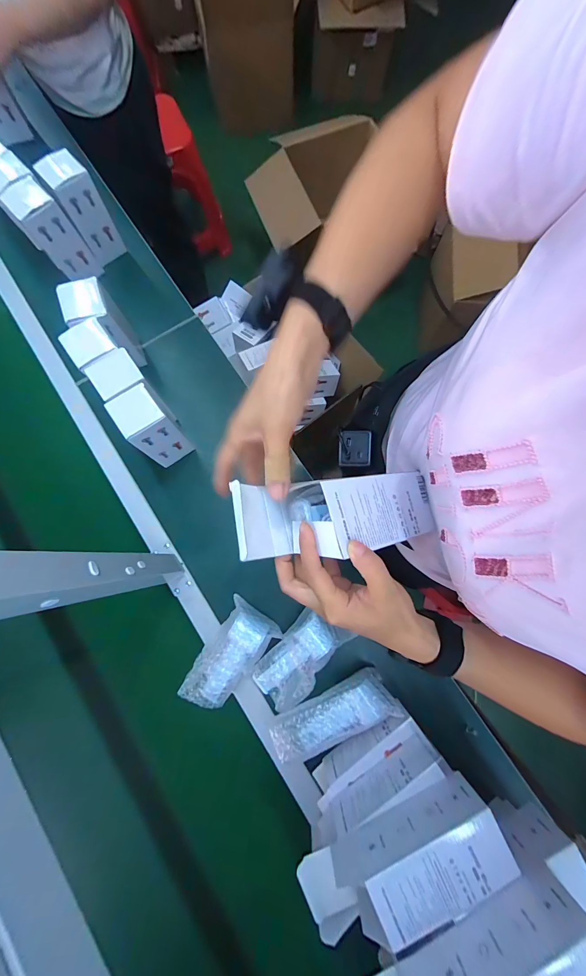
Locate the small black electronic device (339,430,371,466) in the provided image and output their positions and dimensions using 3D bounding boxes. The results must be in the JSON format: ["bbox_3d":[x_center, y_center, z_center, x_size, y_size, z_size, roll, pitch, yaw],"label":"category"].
[{"bbox_3d":[0.091,-0.058,0.488,0.046,0.016,0.051,-1,85,21],"label":"small black electronic device"}]

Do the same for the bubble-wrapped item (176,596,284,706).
[{"bbox_3d":[-0.116,0.292,0.581,0.100,0.049,0.181,38,82,7],"label":"bubble-wrapped item"}]

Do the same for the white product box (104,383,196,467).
[{"bbox_3d":[-0.249,-0.108,0.608,0.076,0.162,0.079,-34,81,-6],"label":"white product box"}]

